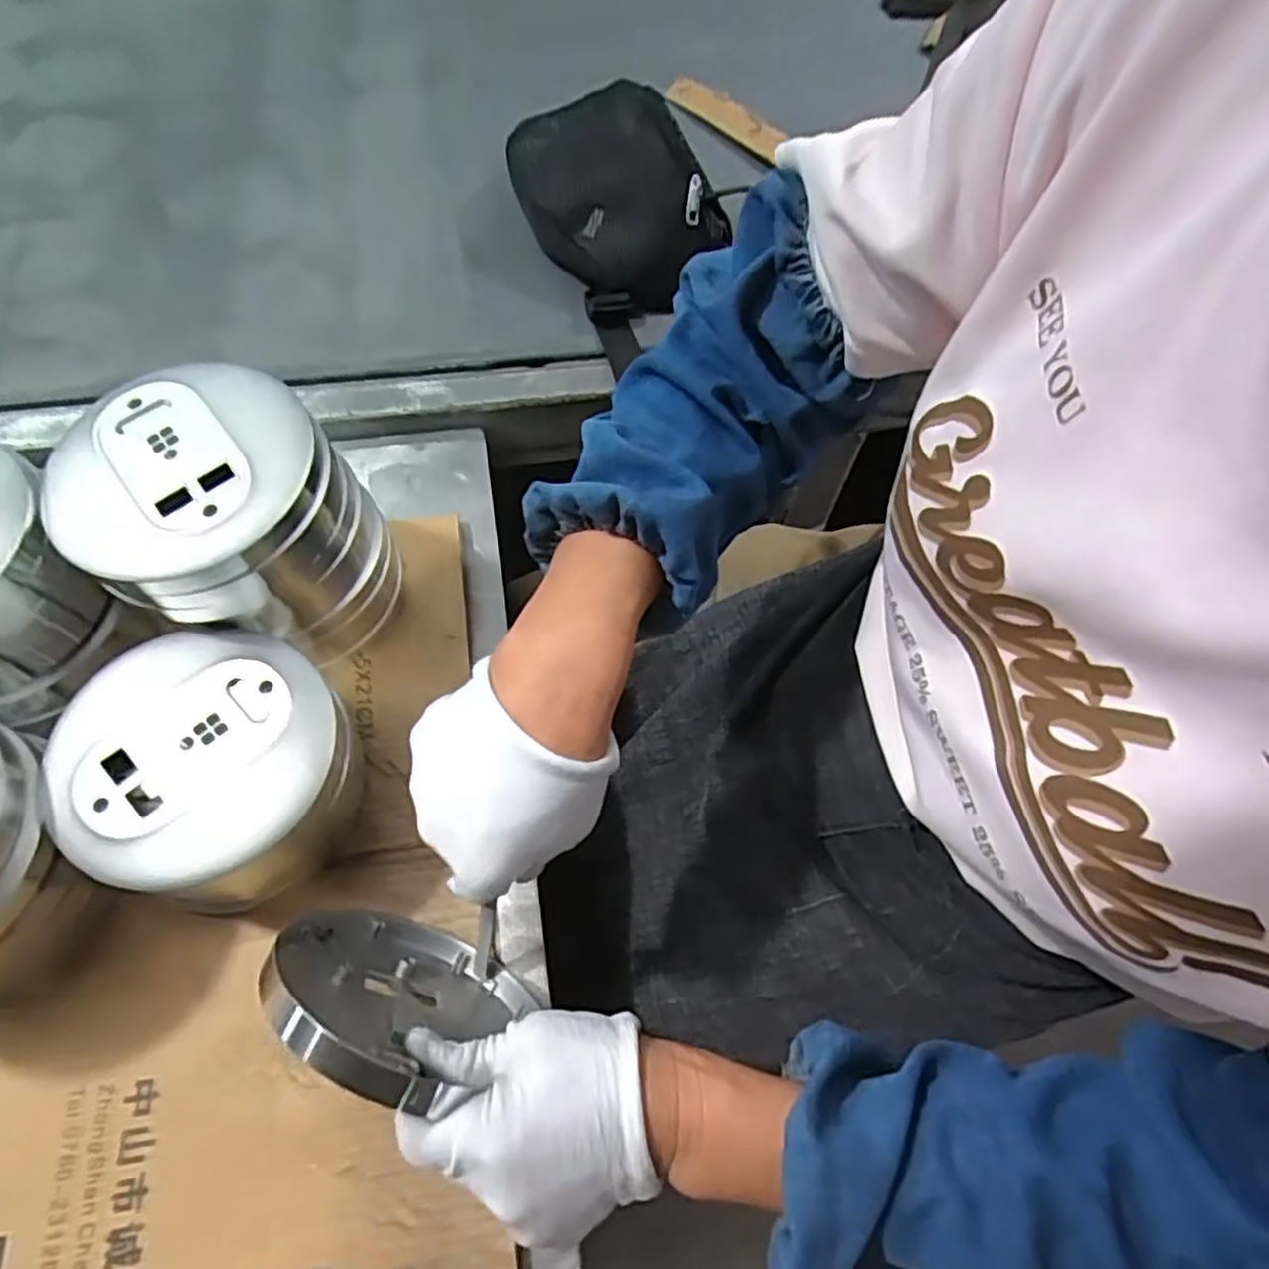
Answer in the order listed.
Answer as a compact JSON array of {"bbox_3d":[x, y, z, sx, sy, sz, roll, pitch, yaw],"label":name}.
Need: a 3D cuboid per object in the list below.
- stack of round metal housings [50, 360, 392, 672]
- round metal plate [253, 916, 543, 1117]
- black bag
[{"bbox_3d":[-0.227,-0.055,0.422,0.124,0.150,0.131,20,63,7],"label":"stack of round metal housings"},{"bbox_3d":[-0.119,0.172,0.348,0.112,0.124,0.018,25,89,13],"label":"round metal plate"},{"bbox_3d":[-0.012,-0.337,0.573,0.133,0.054,0.190,-30,103,6],"label":"black bag"}]

